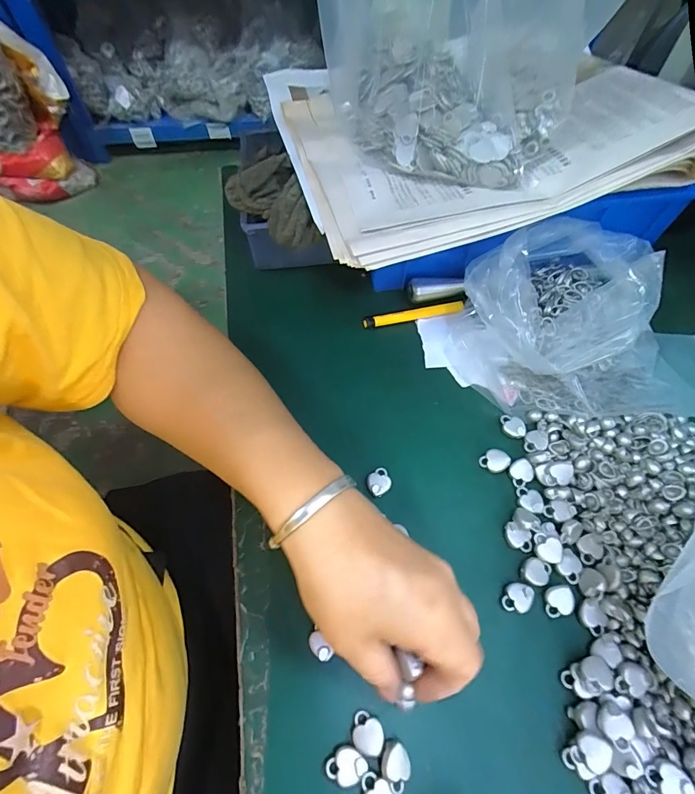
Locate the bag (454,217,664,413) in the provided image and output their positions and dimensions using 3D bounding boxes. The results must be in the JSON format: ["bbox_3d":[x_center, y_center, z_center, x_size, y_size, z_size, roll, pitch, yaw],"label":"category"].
[{"bbox_3d":[0.170,-0.065,0.320,0.164,0.075,0.124,-15,62,-7],"label":"bag"}]

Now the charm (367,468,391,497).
[{"bbox_3d":[0.022,0.060,0.291,0.017,0.006,0.018,0,61,0],"label":"charm"}]

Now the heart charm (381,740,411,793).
[{"bbox_3d":[0.025,0.194,0.218,0.015,0.010,0.020,-15,62,-8],"label":"heart charm"}]

